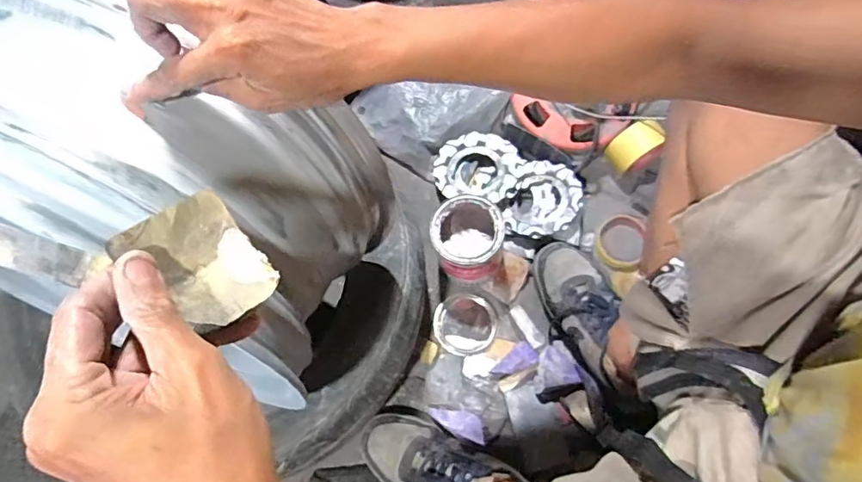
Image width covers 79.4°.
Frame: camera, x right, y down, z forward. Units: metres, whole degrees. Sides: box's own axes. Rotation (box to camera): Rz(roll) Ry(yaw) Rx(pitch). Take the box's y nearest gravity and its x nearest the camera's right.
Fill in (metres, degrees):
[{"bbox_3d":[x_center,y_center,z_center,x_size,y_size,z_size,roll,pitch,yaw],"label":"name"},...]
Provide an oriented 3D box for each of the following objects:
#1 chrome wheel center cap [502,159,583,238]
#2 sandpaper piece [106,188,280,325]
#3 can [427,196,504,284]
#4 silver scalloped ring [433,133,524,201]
[{"bbox_3d":[0.190,-0.067,0.883,0.125,0.040,0.141,23,69,27],"label":"chrome wheel center cap"},{"bbox_3d":[-0.108,0.009,0.250,0.060,0.024,0.049,41,65,12],"label":"sandpaper piece"},{"bbox_3d":[0.054,-0.001,0.803,0.103,0.110,0.106,0,70,0],"label":"can"},{"bbox_3d":[0.081,-0.126,0.902,0.145,0.026,0.126,13,71,4],"label":"silver scalloped ring"}]

